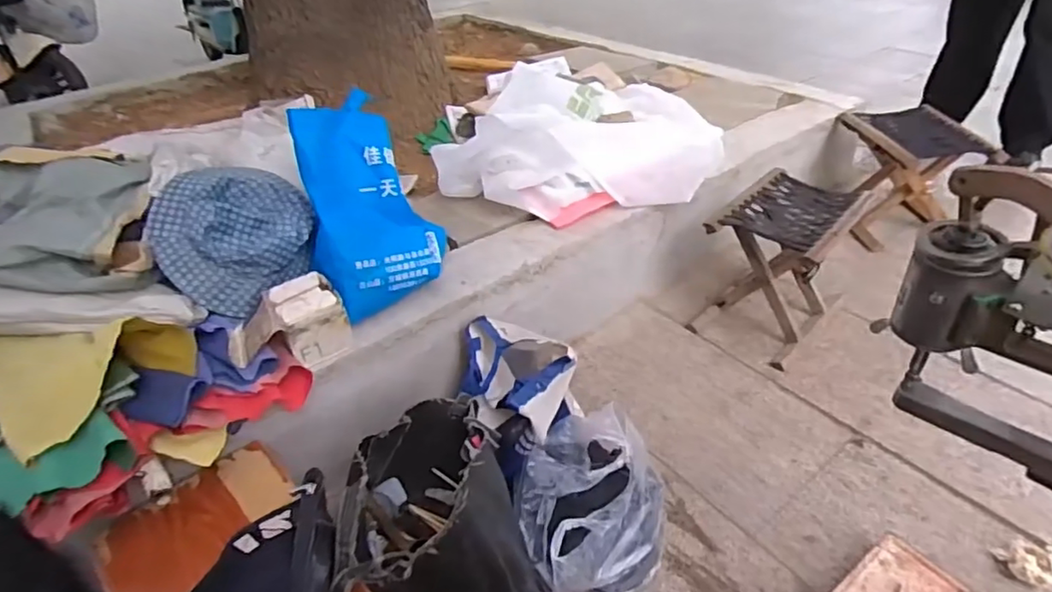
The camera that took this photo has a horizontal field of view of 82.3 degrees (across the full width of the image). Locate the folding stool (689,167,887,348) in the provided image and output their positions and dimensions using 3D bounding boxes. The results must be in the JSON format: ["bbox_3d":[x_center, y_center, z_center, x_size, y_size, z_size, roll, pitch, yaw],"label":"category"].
[{"bbox_3d":[0.559,-0.077,1.333,0.240,0.269,0.294,28,49,36],"label":"folding stool"}]

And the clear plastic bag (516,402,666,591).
[{"bbox_3d":[0.102,0.327,0.970,0.237,0.186,0.260,1,38,8],"label":"clear plastic bag"}]

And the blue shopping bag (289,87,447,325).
[{"bbox_3d":[-0.295,-0.160,1.105,0.207,0.310,0.240,-15,39,-11],"label":"blue shopping bag"}]

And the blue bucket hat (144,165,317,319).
[{"bbox_3d":[-0.560,-0.119,1.161,0.287,0.125,0.294,-24,85,-16],"label":"blue bucket hat"}]

